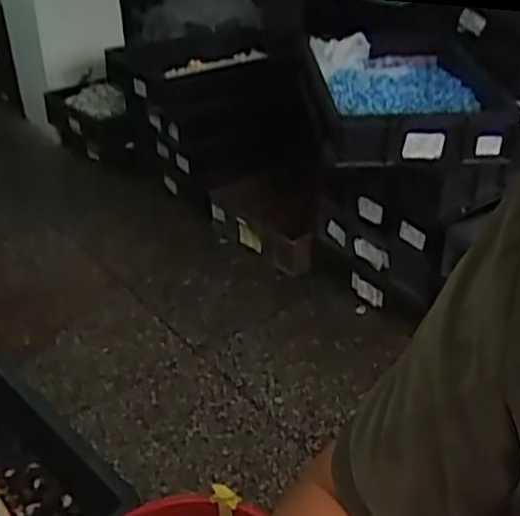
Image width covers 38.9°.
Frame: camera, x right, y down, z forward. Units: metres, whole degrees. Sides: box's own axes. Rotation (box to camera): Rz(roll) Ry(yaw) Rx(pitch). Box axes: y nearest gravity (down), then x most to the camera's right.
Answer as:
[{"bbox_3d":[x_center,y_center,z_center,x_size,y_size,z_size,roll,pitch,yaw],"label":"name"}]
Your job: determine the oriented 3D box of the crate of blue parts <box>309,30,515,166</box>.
[{"bbox_3d":[0.316,-0.401,1.708,0.368,0.121,0.580,-2,33,-4],"label":"crate of blue parts"}]

